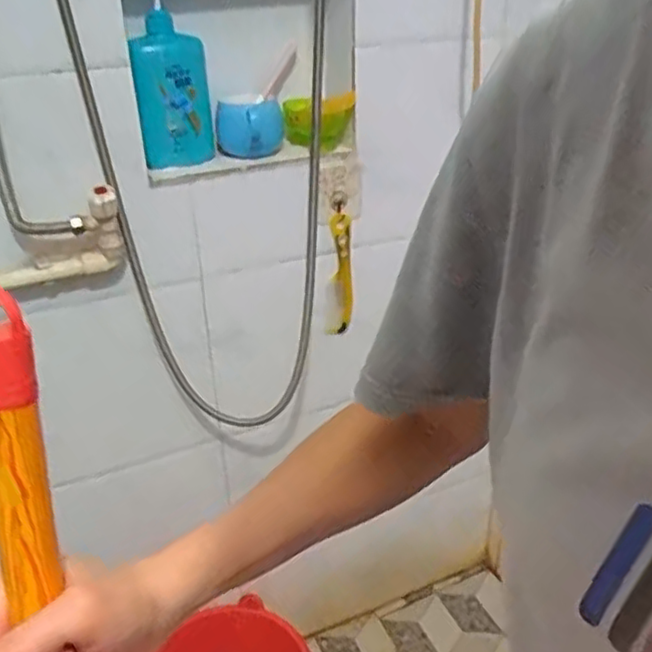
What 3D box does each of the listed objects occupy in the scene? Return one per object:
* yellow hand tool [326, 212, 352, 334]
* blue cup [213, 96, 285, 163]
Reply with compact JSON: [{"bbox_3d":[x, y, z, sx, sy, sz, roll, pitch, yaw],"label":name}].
[{"bbox_3d":[0.023,-0.081,1.048,0.031,0.190,0.047,4,30,10],"label":"yellow hand tool"},{"bbox_3d":[-0.106,-0.266,0.916,0.094,0.073,0.071,-4,29,-4],"label":"blue cup"}]

